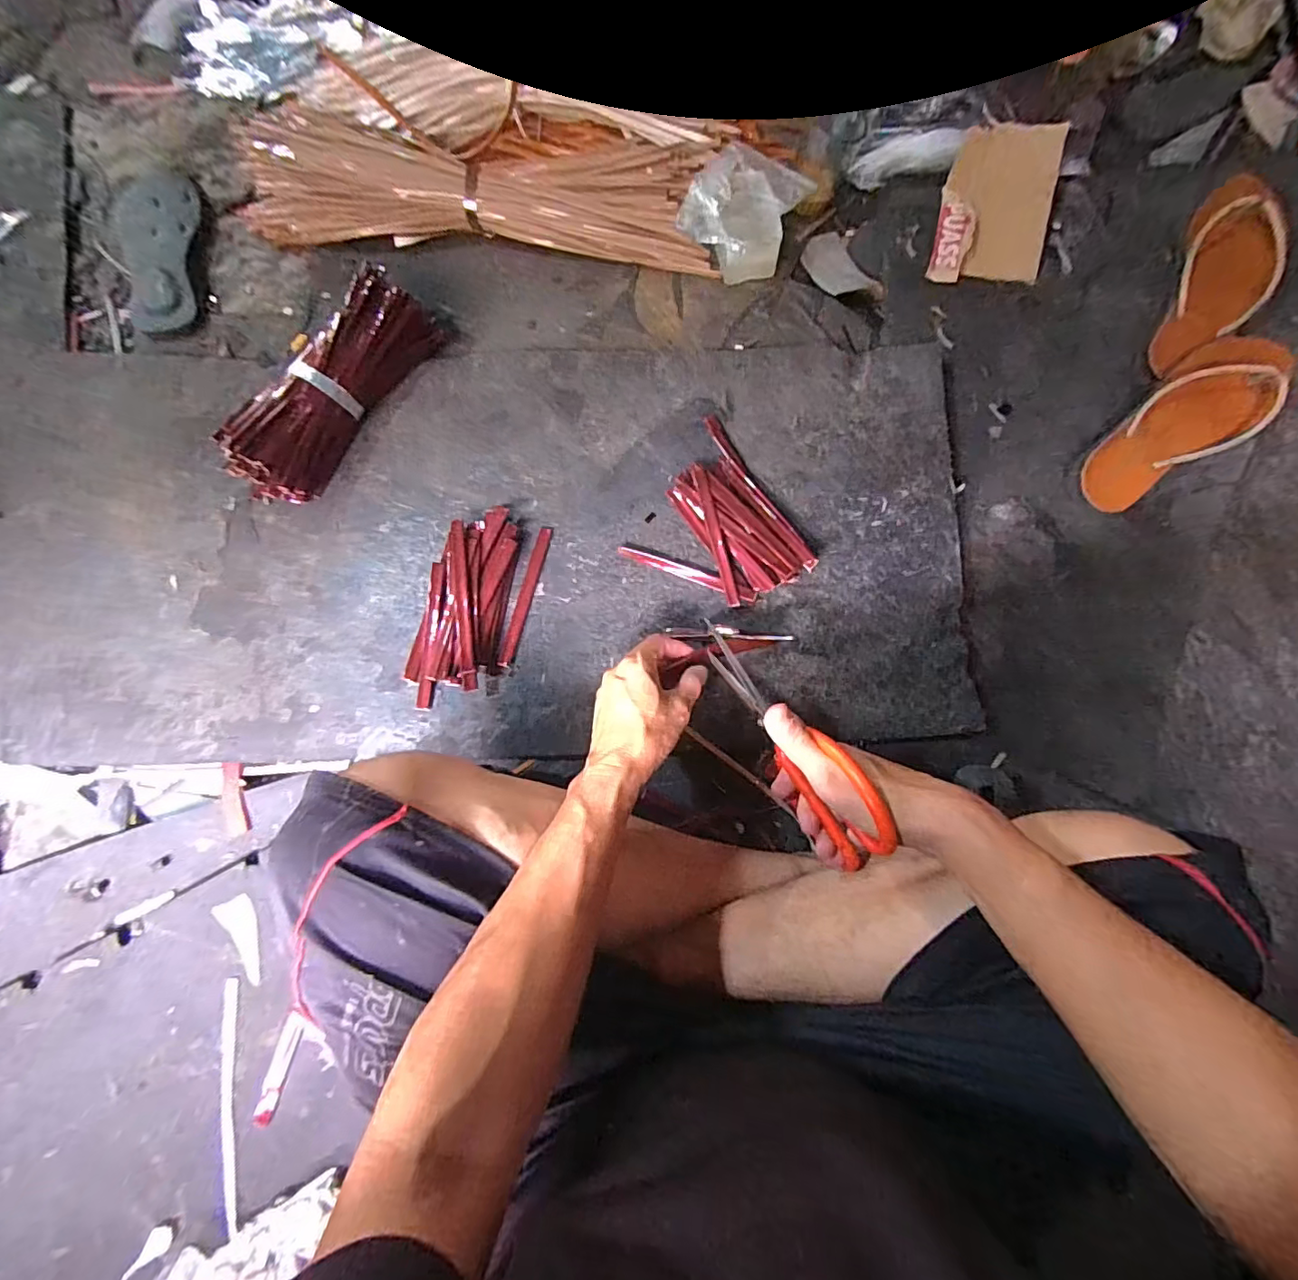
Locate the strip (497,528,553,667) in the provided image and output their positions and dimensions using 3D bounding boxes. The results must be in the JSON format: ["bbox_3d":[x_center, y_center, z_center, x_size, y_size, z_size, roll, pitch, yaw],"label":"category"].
[{"bbox_3d":[-0.124,-0.044,0.552,0.013,0.004,0.146,14,80,4],"label":"strip"}]

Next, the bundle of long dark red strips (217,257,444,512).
[{"bbox_3d":[-0.321,-0.258,0.558,0.077,0.066,0.261,37,84,6],"label":"bundle of long dark red strips"}]

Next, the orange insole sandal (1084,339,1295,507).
[{"bbox_3d":[0.546,-0.222,0.561,0.223,0.036,0.091,-41,81,6],"label":"orange insole sandal"}]

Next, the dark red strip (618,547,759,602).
[{"bbox_3d":[0.039,-0.069,0.555,0.144,0.008,0.016,21,80,5],"label":"dark red strip"}]

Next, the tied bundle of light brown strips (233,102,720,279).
[{"bbox_3d":[-0.200,-0.523,0.632,0.552,0.048,0.130,5,79,2],"label":"tied bundle of light brown strips"}]

